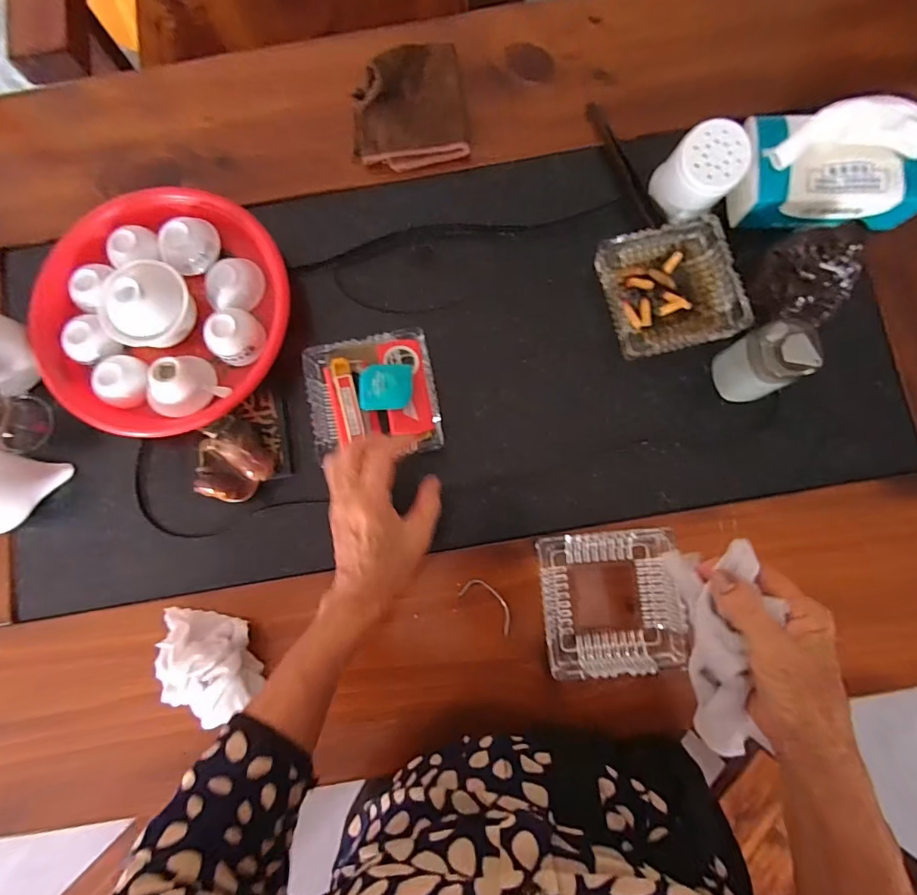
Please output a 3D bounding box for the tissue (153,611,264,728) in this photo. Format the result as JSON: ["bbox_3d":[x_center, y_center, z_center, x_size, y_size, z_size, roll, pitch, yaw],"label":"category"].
[{"bbox_3d":[-0.232,0.190,0.438,0.081,0.038,0.111,-37,82,-3],"label":"tissue"}]

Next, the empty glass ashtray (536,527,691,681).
[{"bbox_3d":[0.141,0.139,0.445,0.126,0.043,0.119,-5,82,2],"label":"empty glass ashtray"}]

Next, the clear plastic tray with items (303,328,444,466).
[{"bbox_3d":[-0.083,-0.049,0.471,0.123,0.060,0.120,-11,81,1],"label":"clear plastic tray with items"}]

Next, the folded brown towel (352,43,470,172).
[{"bbox_3d":[-0.053,-0.364,0.516,0.123,0.043,0.131,-6,81,2],"label":"folded brown towel"}]

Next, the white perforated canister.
[{"bbox_3d":[0.229,-0.264,0.472,0.068,0.078,0.052,30,84,6],"label":"white perforated canister"}]

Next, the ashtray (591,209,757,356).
[{"bbox_3d":[0.209,-0.161,0.487,0.120,0.032,0.125,-13,81,1],"label":"ashtray"}]

